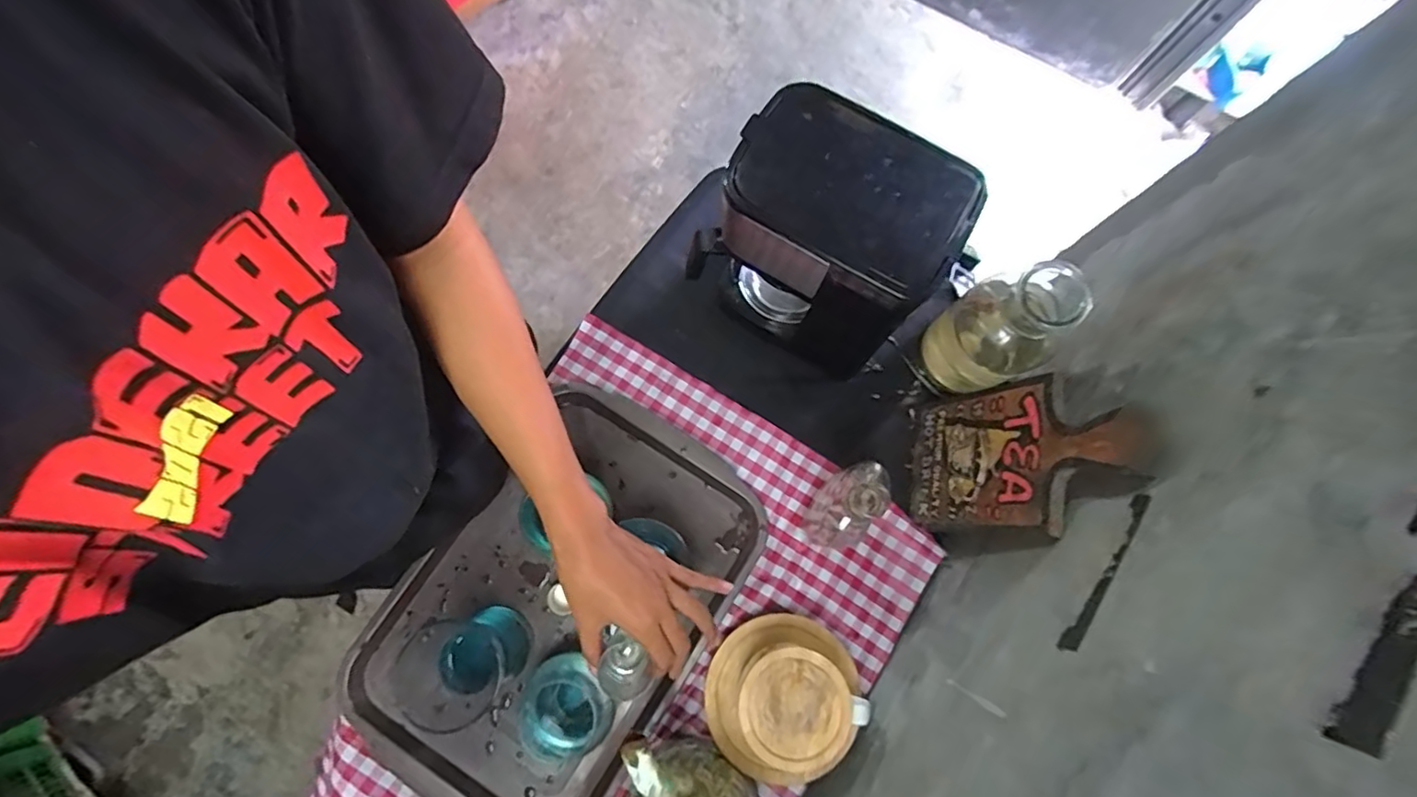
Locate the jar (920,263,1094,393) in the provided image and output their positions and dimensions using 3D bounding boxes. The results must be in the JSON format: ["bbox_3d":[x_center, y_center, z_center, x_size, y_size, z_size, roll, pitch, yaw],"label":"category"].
[{"bbox_3d":[0.302,-0.069,0.629,0.092,0.207,0.085,0,78,-1],"label":"jar"}]

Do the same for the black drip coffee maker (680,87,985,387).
[{"bbox_3d":[0.106,-0.148,0.597,0.206,0.251,0.126,30,79,5],"label":"black drip coffee maker"}]

